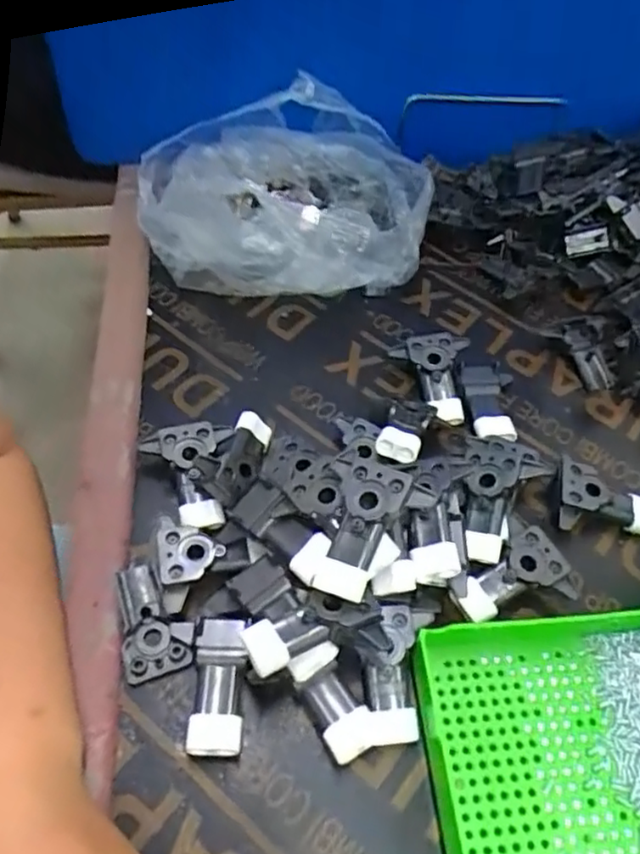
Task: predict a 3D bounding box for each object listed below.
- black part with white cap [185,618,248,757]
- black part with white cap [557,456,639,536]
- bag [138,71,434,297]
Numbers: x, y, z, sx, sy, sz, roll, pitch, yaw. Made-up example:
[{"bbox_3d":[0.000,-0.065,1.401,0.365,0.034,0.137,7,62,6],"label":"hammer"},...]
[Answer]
[{"bbox_3d":[-0.052,0.134,0.327,0.026,0.021,0.064,2,55,-4],"label":"black part with white cap"},{"bbox_3d":[0.180,0.049,0.401,0.066,0.020,0.042,21,56,-6],"label":"black part with white cap"},{"bbox_3d":[-0.031,-0.179,0.493,0.226,0.075,0.167,11,54,2],"label":"bag"}]

